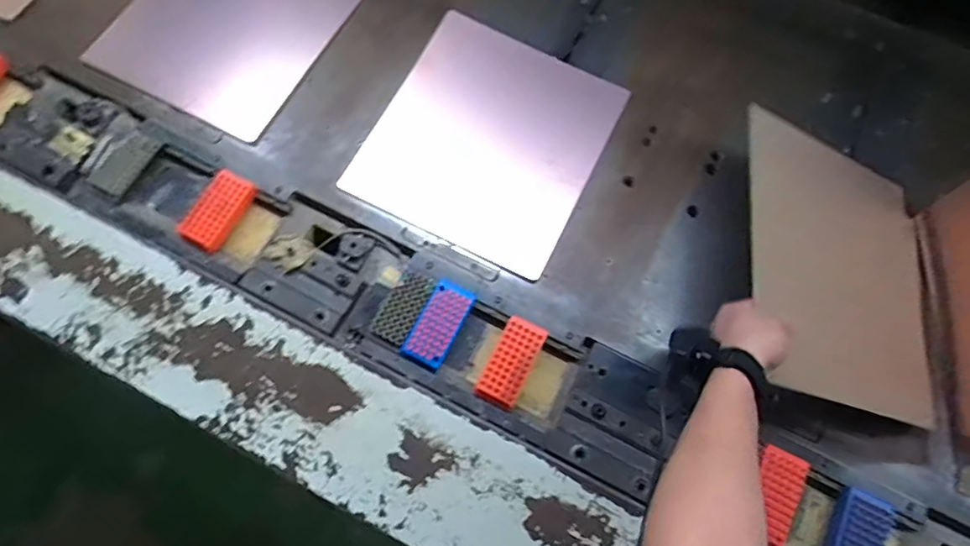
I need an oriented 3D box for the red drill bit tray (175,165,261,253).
[{"bbox_3d":[-0.383,-0.093,0.789,0.071,0.018,0.119,24,74,7],"label":"red drill bit tray"}]

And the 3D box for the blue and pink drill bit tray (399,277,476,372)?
[{"bbox_3d":[-0.061,0.068,0.741,0.056,0.021,0.114,28,74,8],"label":"blue and pink drill bit tray"}]

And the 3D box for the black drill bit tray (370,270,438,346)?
[{"bbox_3d":[-0.110,0.044,0.749,0.052,0.015,0.098,29,74,9],"label":"black drill bit tray"}]

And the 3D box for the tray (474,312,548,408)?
[{"bbox_3d":[0.036,0.116,0.729,0.055,0.013,0.115,27,74,8],"label":"tray"}]

